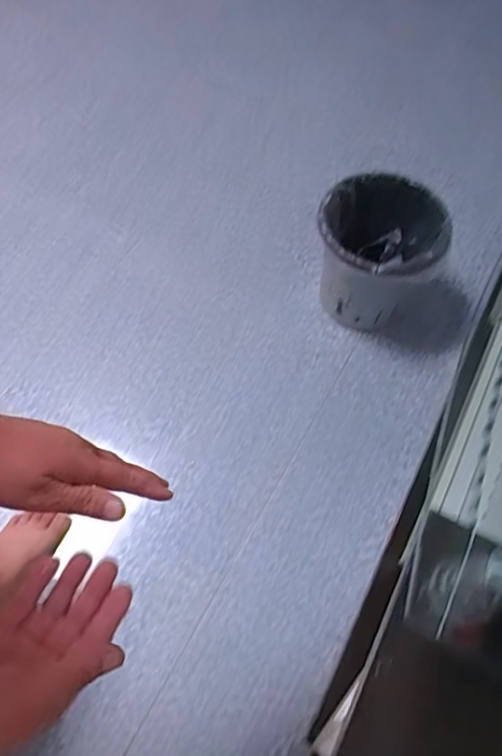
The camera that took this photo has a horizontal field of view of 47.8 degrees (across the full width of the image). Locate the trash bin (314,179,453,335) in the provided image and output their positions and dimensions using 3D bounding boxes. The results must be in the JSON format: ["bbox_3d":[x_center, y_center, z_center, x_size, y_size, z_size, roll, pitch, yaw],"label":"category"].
[{"bbox_3d":[0.259,-0.234,1.215,0.253,0.272,0.215,13,64,6],"label":"trash bin"}]

